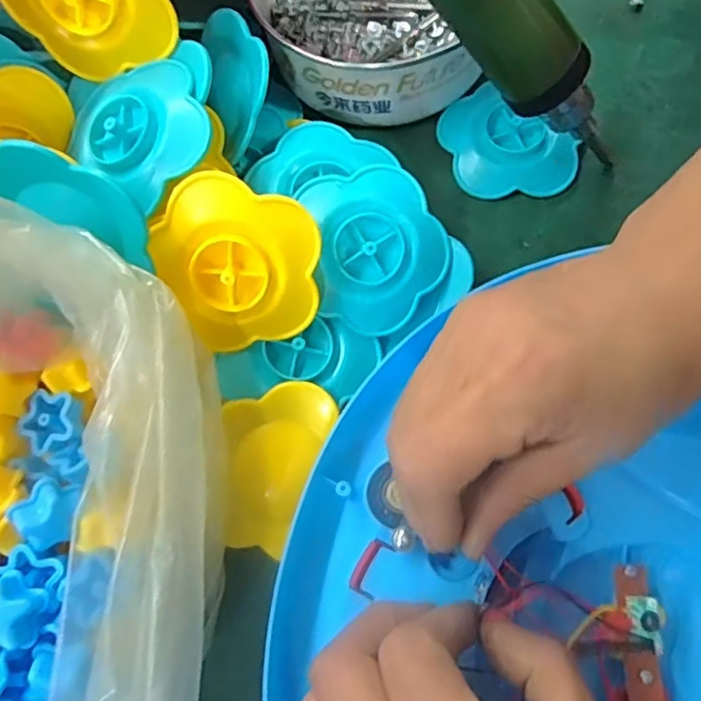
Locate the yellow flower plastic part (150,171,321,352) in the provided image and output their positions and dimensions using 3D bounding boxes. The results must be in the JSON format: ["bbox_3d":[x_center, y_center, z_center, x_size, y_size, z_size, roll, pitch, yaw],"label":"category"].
[{"bbox_3d":[-0.050,-0.038,0.271,0.070,0.018,0.072,10,111,-9],"label":"yellow flower plastic part"}]

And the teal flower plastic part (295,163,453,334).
[{"bbox_3d":[0.011,-0.050,0.293,0.068,0.014,0.074,-33,103,-3],"label":"teal flower plastic part"}]

